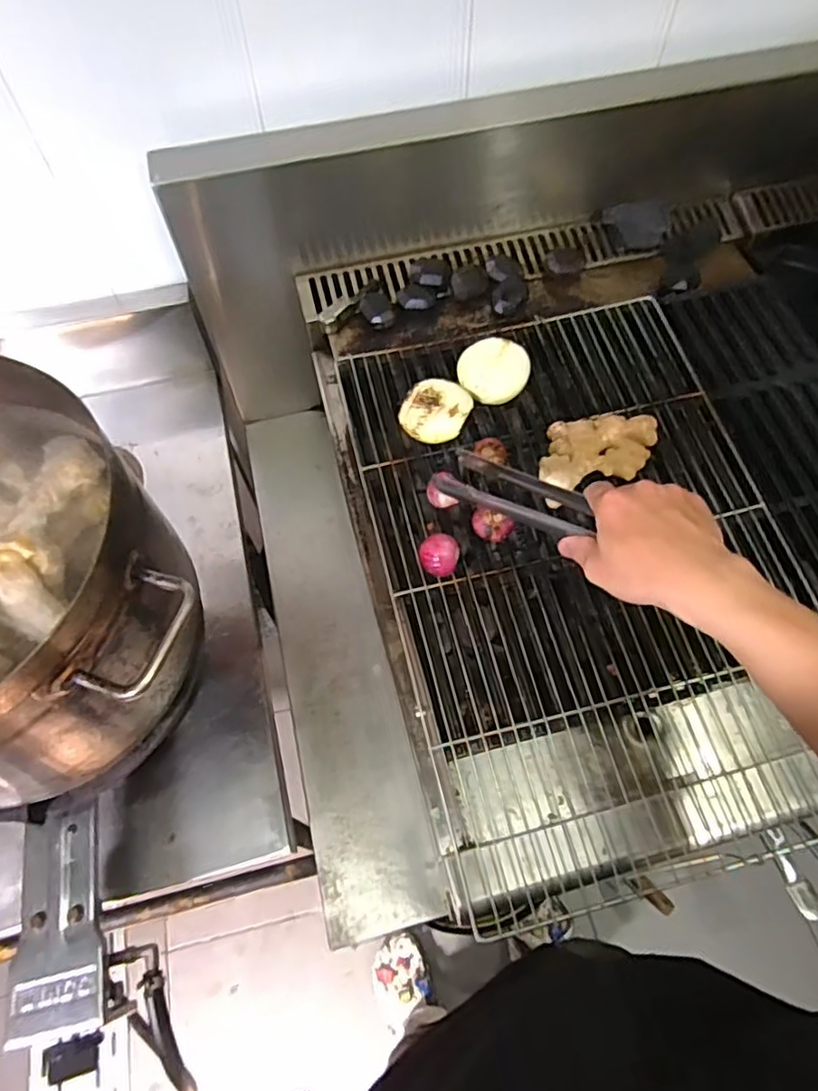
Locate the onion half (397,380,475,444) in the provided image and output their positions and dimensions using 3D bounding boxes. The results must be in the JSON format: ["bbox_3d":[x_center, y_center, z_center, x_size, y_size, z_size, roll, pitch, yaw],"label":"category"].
[{"bbox_3d":[0.027,-0.136,0.677,0.068,0.042,0.073,0,63,0],"label":"onion half"}]

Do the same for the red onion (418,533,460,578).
[{"bbox_3d":[0.029,0.015,0.611,0.037,0.041,0.038,4,63,3],"label":"red onion"}]

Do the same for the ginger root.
[{"bbox_3d":[0.191,-0.096,0.663,0.139,0.030,0.083,-21,64,-10],"label":"ginger root"}]

